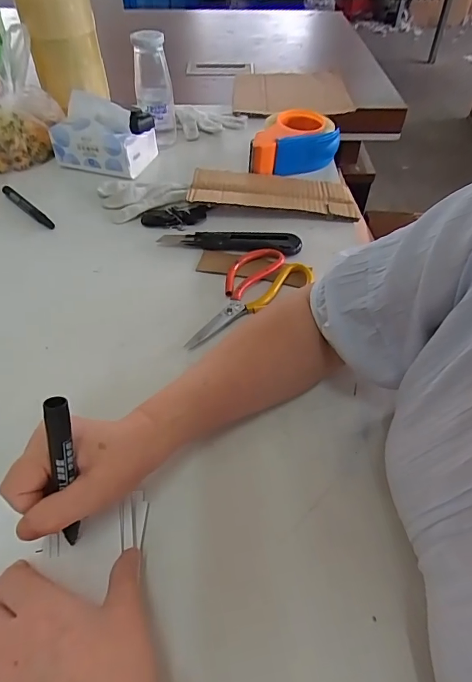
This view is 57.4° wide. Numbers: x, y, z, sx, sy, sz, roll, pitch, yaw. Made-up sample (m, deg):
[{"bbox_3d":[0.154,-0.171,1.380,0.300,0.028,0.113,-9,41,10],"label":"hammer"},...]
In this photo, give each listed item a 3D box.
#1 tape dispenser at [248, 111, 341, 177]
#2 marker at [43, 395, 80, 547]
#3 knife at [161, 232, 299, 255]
[{"bbox_3d":[0.102,-0.325,0.704,0.126,0.054,0.155,12,50,9],"label":"tape dispenser"},{"bbox_3d":[-0.109,0.087,0.278,0.014,0.119,0.012,7,28,5],"label":"marker"},{"bbox_3d":[-0.008,-0.129,0.567,0.184,0.019,0.030,3,50,2],"label":"knife"}]

